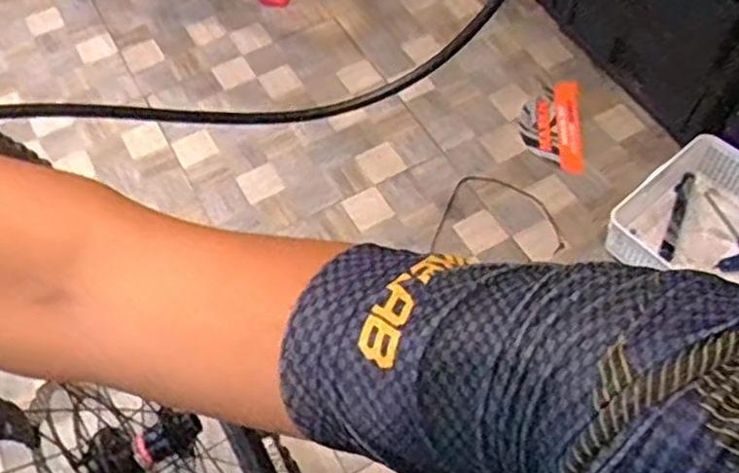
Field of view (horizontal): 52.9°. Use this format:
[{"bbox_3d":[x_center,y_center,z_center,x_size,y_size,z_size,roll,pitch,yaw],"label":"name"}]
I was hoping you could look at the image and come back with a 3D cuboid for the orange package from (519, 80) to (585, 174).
[{"bbox_3d":[0.312,-0.195,1.276,0.100,0.024,0.208,4,56,5],"label":"orange package"}]

